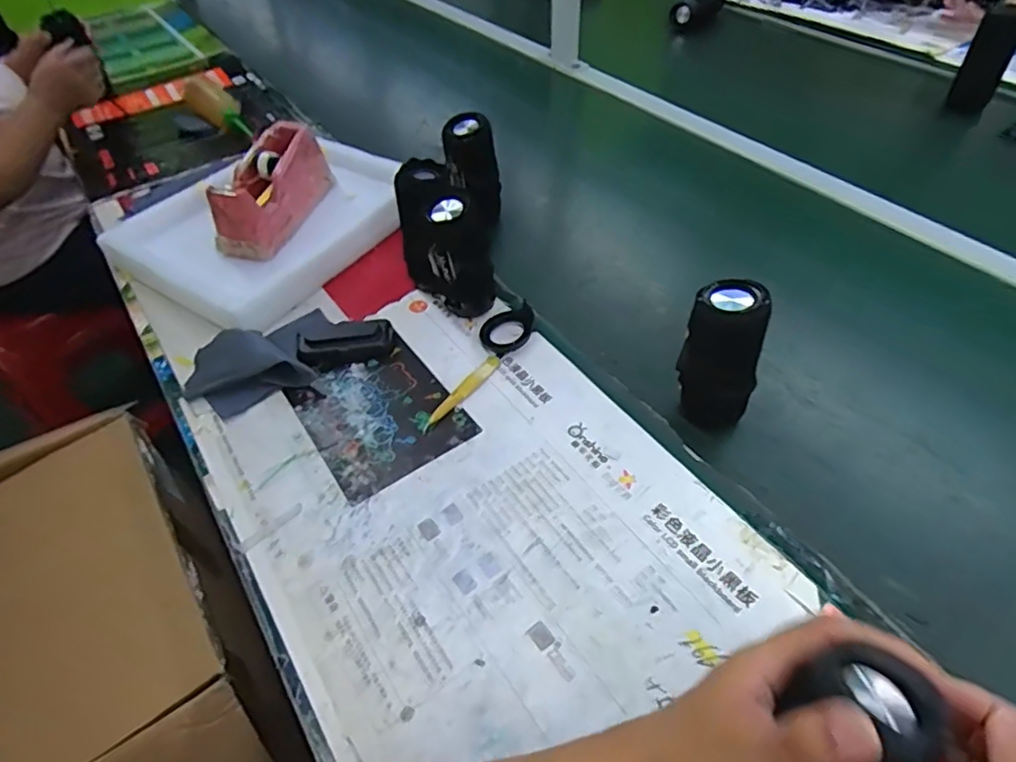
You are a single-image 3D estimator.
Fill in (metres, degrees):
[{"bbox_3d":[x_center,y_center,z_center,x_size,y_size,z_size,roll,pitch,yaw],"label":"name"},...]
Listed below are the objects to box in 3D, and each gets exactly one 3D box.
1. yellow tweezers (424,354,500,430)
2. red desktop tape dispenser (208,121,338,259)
[{"bbox_3d":[-0.049,0.011,0.628,0.019,0.007,0.116,30,56,27],"label":"yellow tweezers"},{"bbox_3d":[-0.321,-0.258,0.800,0.078,0.097,0.192,8,49,11],"label":"red desktop tape dispenser"}]

